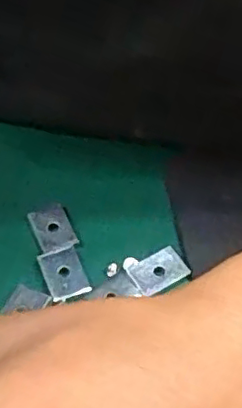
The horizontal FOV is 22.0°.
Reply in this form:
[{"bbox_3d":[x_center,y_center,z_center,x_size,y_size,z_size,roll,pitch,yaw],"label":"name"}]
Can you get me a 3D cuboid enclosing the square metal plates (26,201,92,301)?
[{"bbox_3d":[-0.033,0.023,0.326,0.021,0.004,0.055,-13,55,-11],"label":"square metal plates"}]

